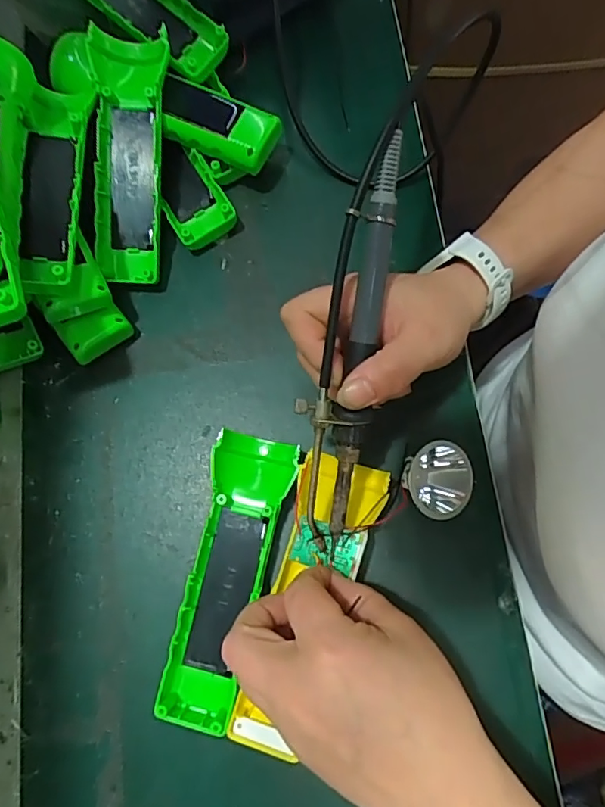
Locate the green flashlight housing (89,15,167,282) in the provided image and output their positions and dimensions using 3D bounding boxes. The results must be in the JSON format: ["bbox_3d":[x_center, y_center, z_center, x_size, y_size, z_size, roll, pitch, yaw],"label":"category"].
[{"bbox_3d":[-0.116,-0.165,0.344,0.045,0.024,0.160,1,95,1],"label":"green flashlight housing"}]

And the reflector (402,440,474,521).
[{"bbox_3d":[0.079,0.046,0.302,0.034,0.029,0.043,-3,78,0],"label":"reflector"}]

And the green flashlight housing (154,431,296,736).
[{"bbox_3d":[-0.044,0.100,0.301,0.045,0.025,0.163,12,78,3],"label":"green flashlight housing"}]

